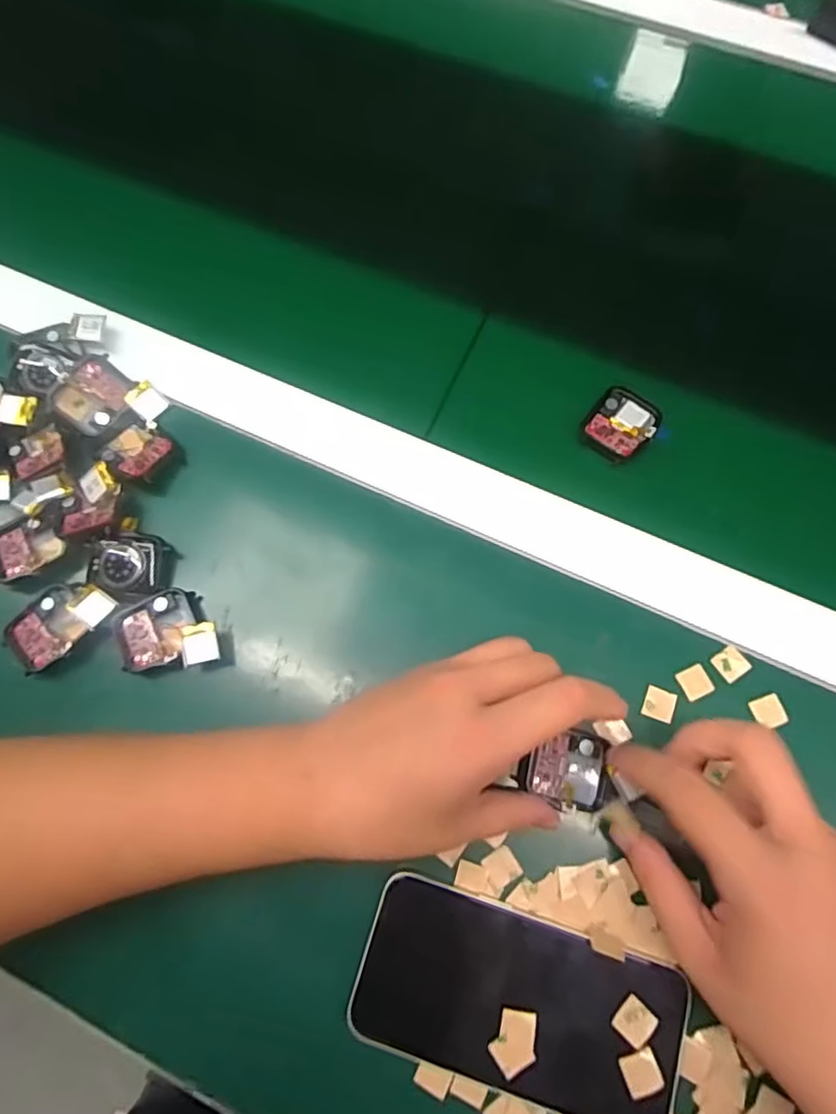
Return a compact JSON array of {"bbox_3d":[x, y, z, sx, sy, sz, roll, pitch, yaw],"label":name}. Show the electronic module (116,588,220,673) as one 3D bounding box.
[{"bbox_3d":[-0.134,0.039,0.328,0.051,0.012,0.044,-15,73,-2],"label":"electronic module"}]

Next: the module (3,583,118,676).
[{"bbox_3d":[-0.196,0.035,0.333,0.059,0.011,0.035,-39,75,-9],"label":"module"}]

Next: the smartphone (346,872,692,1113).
[{"bbox_3d":[0.046,0.203,0.280,0.144,0.012,0.070,16,75,8],"label":"smartphone"}]

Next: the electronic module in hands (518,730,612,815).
[{"bbox_3d":[0.072,0.104,0.304,0.041,0.005,0.037,14,73,5],"label":"electronic module in hands"}]

